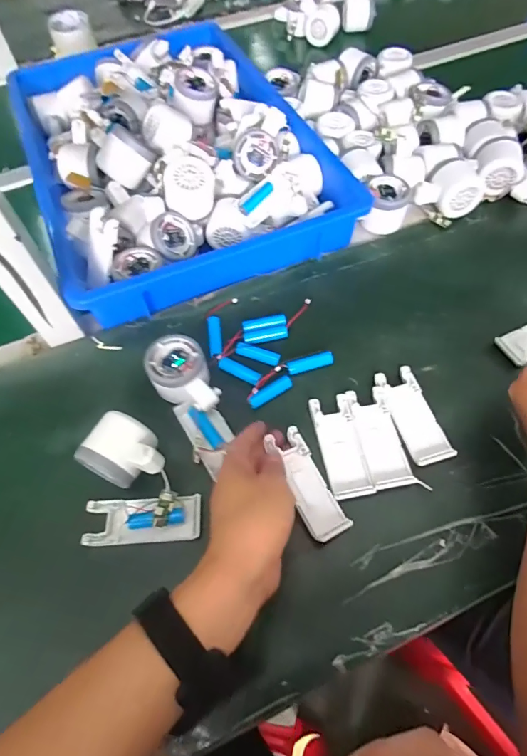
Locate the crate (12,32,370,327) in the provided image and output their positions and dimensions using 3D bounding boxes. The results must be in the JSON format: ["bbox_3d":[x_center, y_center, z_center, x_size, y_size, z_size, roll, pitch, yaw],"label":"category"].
[{"bbox_3d":[-0.143,-0.338,0.601,0.378,0.104,0.545,-23,61,-10],"label":"crate"}]

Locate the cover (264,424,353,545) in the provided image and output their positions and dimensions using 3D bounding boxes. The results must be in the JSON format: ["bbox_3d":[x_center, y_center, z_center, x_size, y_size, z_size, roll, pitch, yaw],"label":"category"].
[{"bbox_3d":[0.042,0.095,0.390,0.038,0.017,0.104,-19,62,-8],"label":"cover"}]

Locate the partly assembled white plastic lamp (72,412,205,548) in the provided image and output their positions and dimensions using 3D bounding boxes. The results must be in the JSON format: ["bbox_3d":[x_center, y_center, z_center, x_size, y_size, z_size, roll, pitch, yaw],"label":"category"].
[{"bbox_3d":[-0.114,0.090,0.387,0.106,0.062,0.108,-5,59,0],"label":"partly assembled white plastic lamp"}]

